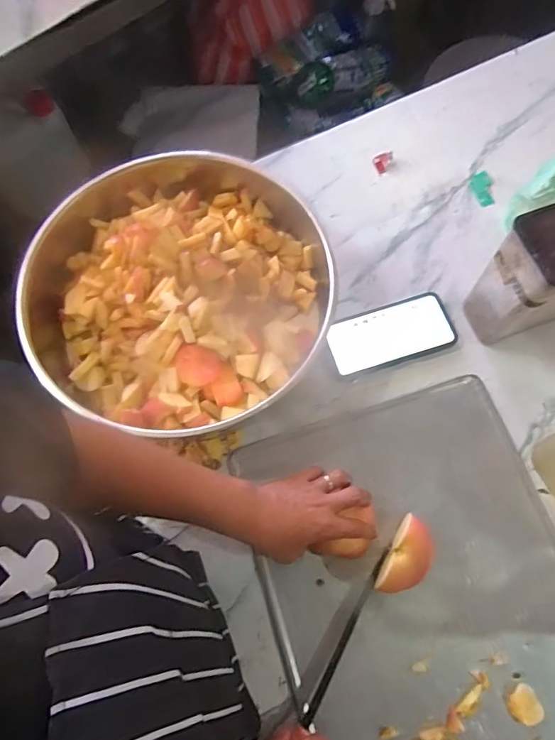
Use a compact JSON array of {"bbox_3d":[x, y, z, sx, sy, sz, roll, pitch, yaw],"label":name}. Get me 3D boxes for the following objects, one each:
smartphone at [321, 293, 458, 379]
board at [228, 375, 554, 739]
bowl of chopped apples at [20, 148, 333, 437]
[{"bbox_3d":[0.145,-0.046,0.637,0.166,0.012,0.080,-18,70,-5],"label":"smartphone"},{"bbox_3d":[0.165,0.254,0.532,0.326,0.020,0.448,-18,71,-3],"label":"board"},{"bbox_3d":[-0.127,-0.101,0.617,0.343,0.100,0.344,-1,70,2],"label":"bowl of chopped apples"}]

